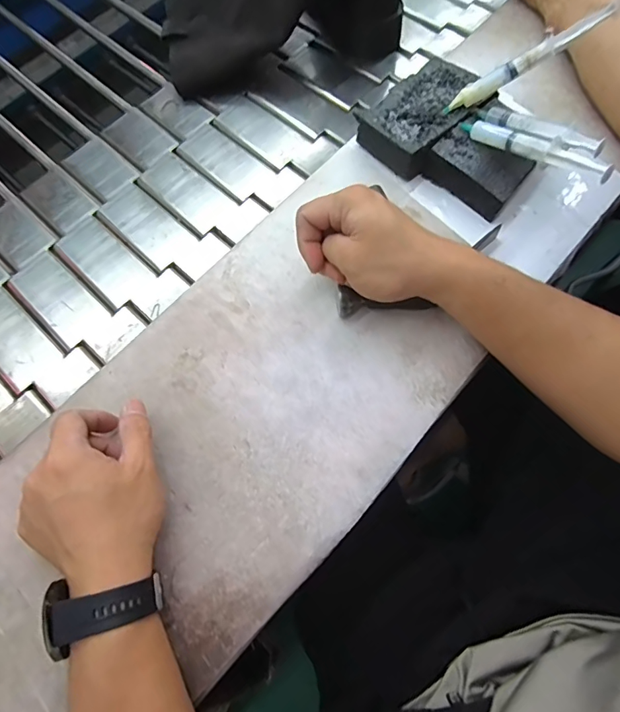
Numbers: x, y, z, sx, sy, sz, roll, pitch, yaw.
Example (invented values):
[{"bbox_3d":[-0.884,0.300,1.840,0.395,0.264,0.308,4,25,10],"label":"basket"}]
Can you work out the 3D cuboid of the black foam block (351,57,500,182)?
[{"bbox_3d":[0.118,-0.249,0.456,0.121,0.034,0.081,-42,73,-12],"label":"black foam block"}]

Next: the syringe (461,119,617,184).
[{"bbox_3d":[0.196,-0.186,0.391,0.017,0.017,0.143,-38,54,-11],"label":"syringe"}]

